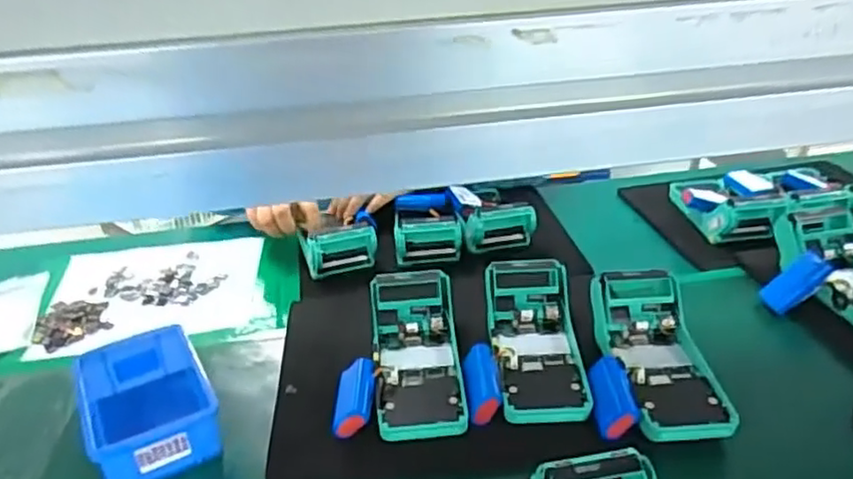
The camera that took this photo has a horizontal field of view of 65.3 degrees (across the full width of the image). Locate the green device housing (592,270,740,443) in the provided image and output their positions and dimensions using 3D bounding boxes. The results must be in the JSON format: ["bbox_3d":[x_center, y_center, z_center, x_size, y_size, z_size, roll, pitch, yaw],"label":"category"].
[{"bbox_3d":[0.199,0.091,0.583,0.088,0.057,0.173,-4,28,-4],"label":"green device housing"}]

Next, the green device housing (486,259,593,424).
[{"bbox_3d":[0.096,0.085,0.599,0.083,0.054,0.160,-1,28,1],"label":"green device housing"}]

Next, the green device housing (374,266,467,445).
[{"bbox_3d":[-0.009,0.100,0.592,0.078,0.063,0.159,-3,28,-4],"label":"green device housing"}]

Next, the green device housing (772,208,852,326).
[{"bbox_3d":[0.436,0.030,0.674,0.090,0.059,0.170,-6,28,-8],"label":"green device housing"}]

